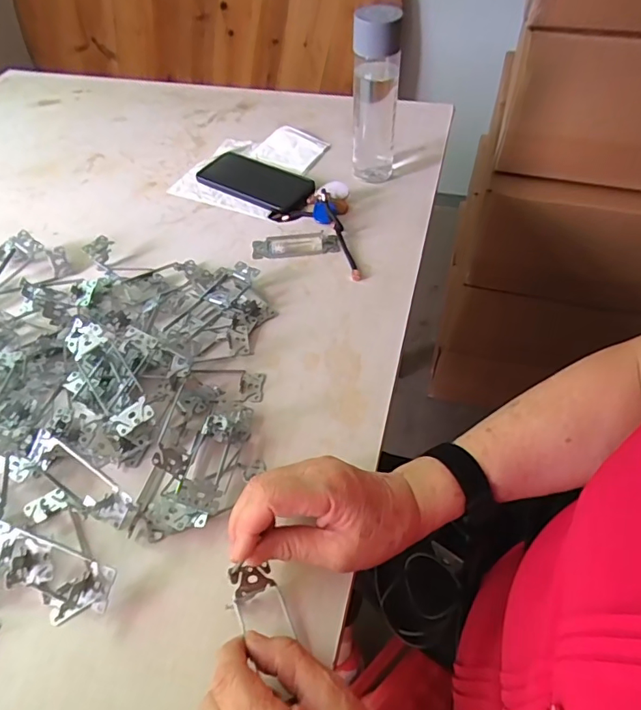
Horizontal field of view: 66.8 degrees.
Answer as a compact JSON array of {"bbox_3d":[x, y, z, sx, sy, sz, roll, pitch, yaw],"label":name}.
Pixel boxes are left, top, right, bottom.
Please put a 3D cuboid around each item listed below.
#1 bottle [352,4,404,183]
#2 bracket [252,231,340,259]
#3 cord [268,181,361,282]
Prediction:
[{"bbox_3d":[0.073,-0.333,0.645,0.058,0.215,0.066,2,51,4],"label":"bottle"},{"bbox_3d":[-0.032,-0.141,0.620,0.108,0.007,0.040,-3,51,0],"label":"bracket"},{"bbox_3d":[-0.008,-0.158,0.618,0.108,0.029,0.169,-7,55,-1],"label":"cord"}]

